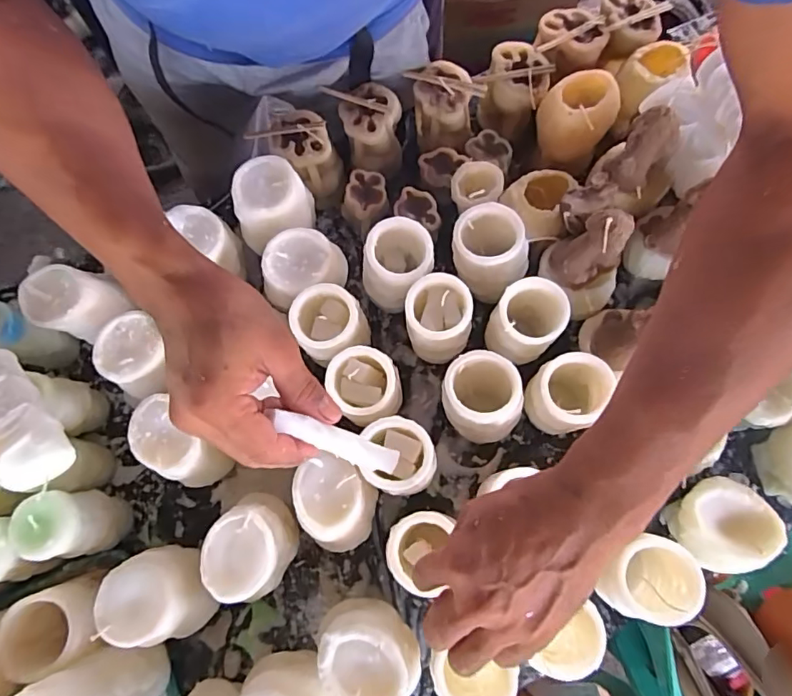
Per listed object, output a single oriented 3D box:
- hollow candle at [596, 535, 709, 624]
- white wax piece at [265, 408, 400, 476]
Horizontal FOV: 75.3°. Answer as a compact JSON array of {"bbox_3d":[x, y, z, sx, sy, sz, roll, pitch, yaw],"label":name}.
[{"bbox_3d":[0.189,0.175,0.400,0.060,0.075,0.058,-4,74,1],"label":"hollow candle"},{"bbox_3d":[-0.039,0.061,0.337,0.100,0.005,0.017,29,72,-32],"label":"white wax piece"}]

